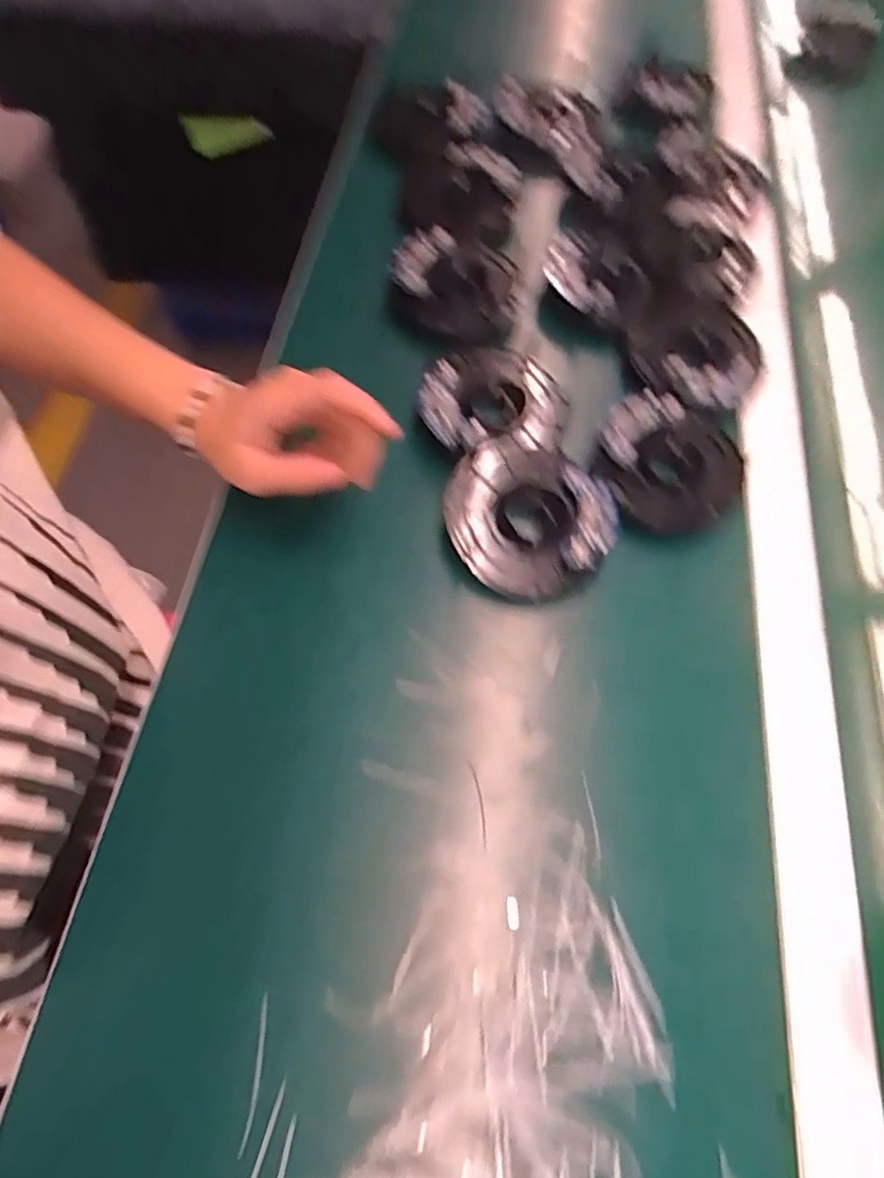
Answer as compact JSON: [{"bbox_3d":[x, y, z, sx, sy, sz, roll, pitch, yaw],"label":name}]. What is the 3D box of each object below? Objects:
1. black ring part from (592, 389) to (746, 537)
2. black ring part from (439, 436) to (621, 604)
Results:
[{"bbox_3d":[0.151,-0.083,0.395,0.094,0.029,0.084,18,67,5],"label":"black ring part"},{"bbox_3d":[0.052,-0.045,0.372,0.097,0.022,0.104,1,67,-2],"label":"black ring part"}]

